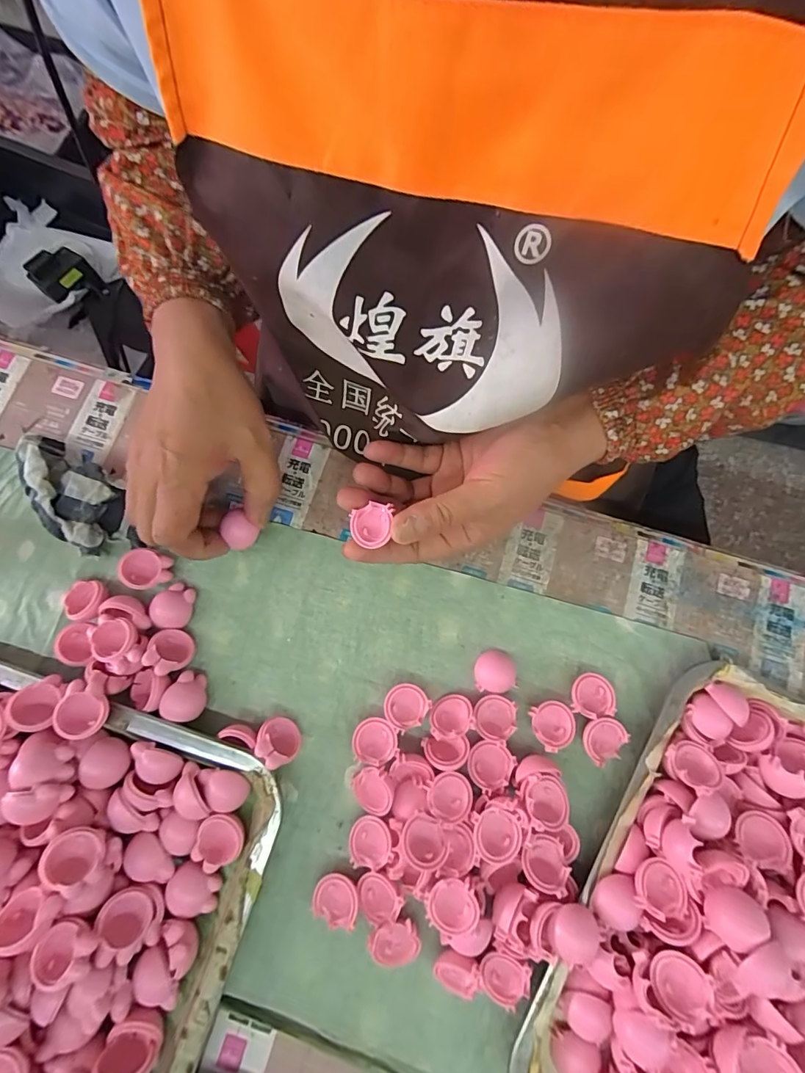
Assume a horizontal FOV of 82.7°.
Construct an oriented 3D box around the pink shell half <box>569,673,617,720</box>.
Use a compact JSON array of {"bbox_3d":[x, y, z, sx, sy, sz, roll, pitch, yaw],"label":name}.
[{"bbox_3d":[0.130,0.111,0.319,0.029,0.014,0.028,0,76,-2],"label":"pink shell half"}]

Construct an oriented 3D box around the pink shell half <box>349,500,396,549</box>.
[{"bbox_3d":[-0.020,-0.008,0.291,0.025,0.013,0.024,-12,76,-5],"label":"pink shell half"}]

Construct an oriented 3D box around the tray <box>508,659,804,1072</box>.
[{"bbox_3d":[0.225,0.253,0.268,0.239,0.053,0.297,32,77,6],"label":"tray"}]

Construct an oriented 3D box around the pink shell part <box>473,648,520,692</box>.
[{"bbox_3d":[0.066,0.096,0.324,0.028,0.009,0.028,6,76,0],"label":"pink shell part"}]

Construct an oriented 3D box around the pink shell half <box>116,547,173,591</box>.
[{"bbox_3d":[-0.184,0.024,0.330,0.031,0.018,0.028,16,76,2],"label":"pink shell half"}]

